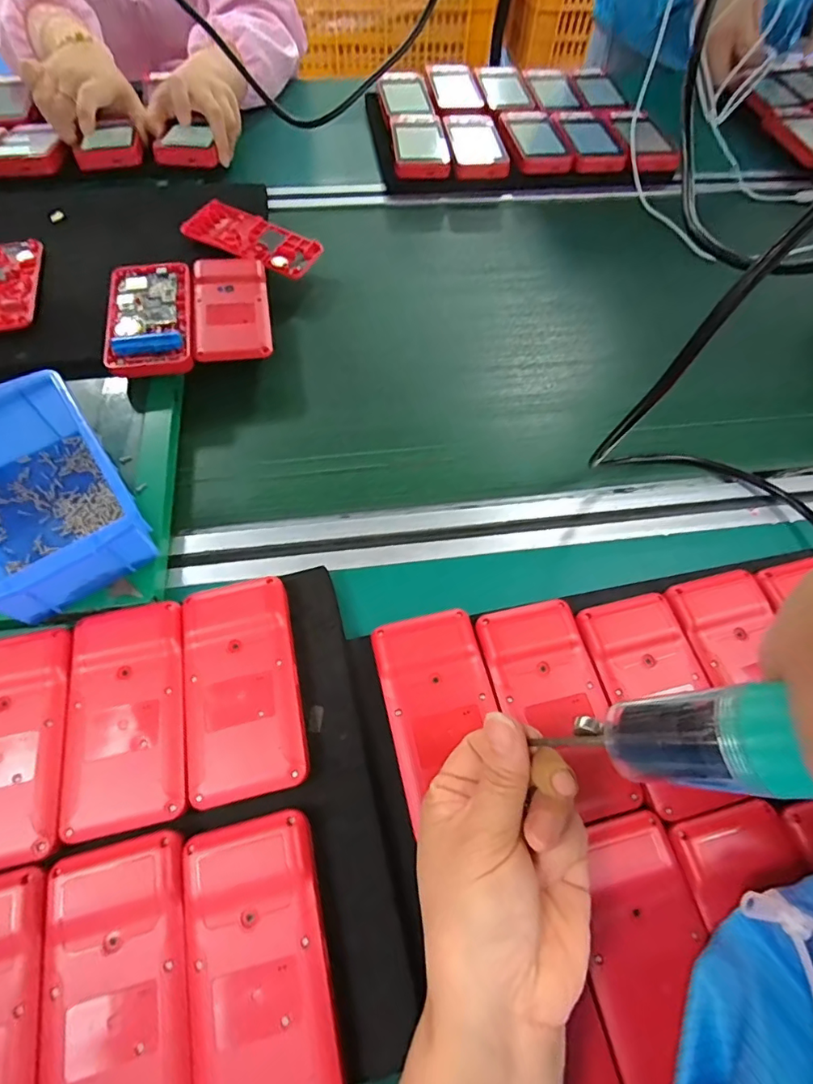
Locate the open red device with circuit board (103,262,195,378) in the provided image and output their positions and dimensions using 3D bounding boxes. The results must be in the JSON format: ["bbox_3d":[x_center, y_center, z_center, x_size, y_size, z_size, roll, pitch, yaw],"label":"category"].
[{"bbox_3d":[-0.207,-0.183,0.403,0.064,0.012,0.123,-10,64,-7],"label":"open red device with circuit board"}]

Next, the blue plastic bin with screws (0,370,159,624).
[{"bbox_3d":[-0.234,-0.031,0.314,0.096,0.050,0.145,-33,69,-17],"label":"blue plastic bin with screws"}]

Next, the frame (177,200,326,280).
[{"bbox_3d":[-0.142,-0.287,0.469,0.116,0.008,0.064,27,61,3],"label":"frame"}]

